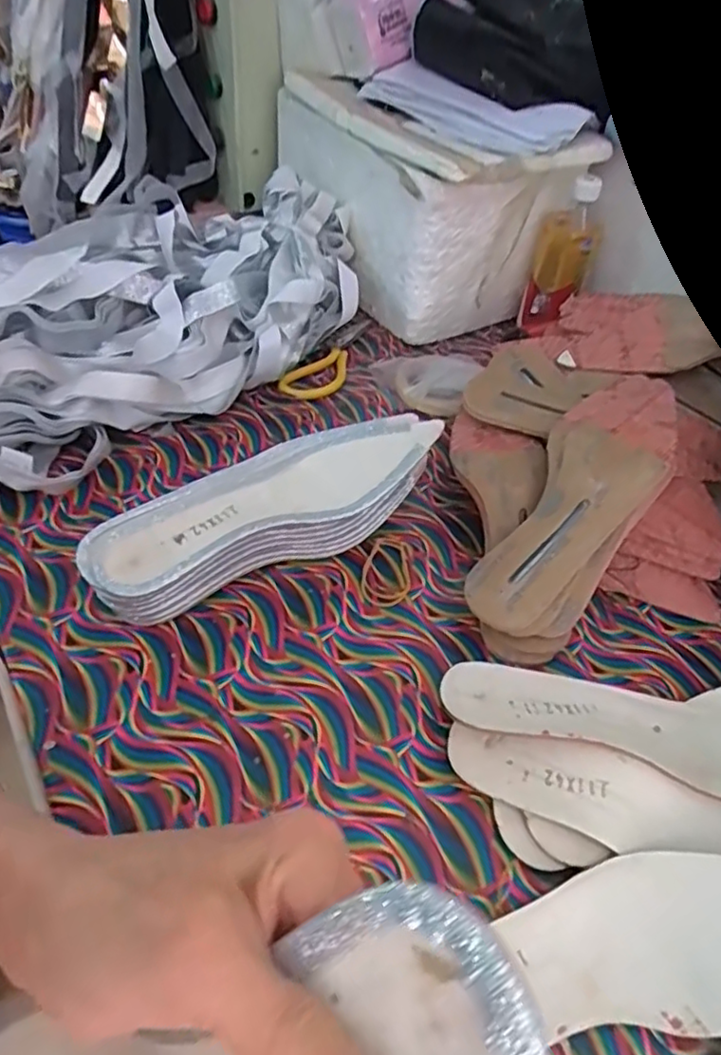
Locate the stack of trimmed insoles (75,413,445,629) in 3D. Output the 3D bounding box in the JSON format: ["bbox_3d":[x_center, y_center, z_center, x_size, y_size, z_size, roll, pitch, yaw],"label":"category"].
[{"bbox_3d":[-0.072,-0.012,0.489,0.274,0.089,0.095,-20,52,-24],"label":"stack of trimmed insoles"}]

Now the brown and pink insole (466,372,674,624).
[{"bbox_3d":[0.179,-0.033,0.504,0.088,0.040,0.274,31,69,21],"label":"brown and pink insole"}]

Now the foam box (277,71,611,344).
[{"bbox_3d":[0.074,-0.414,0.809,0.238,0.197,0.360,-22,53,-25],"label":"foam box"}]

